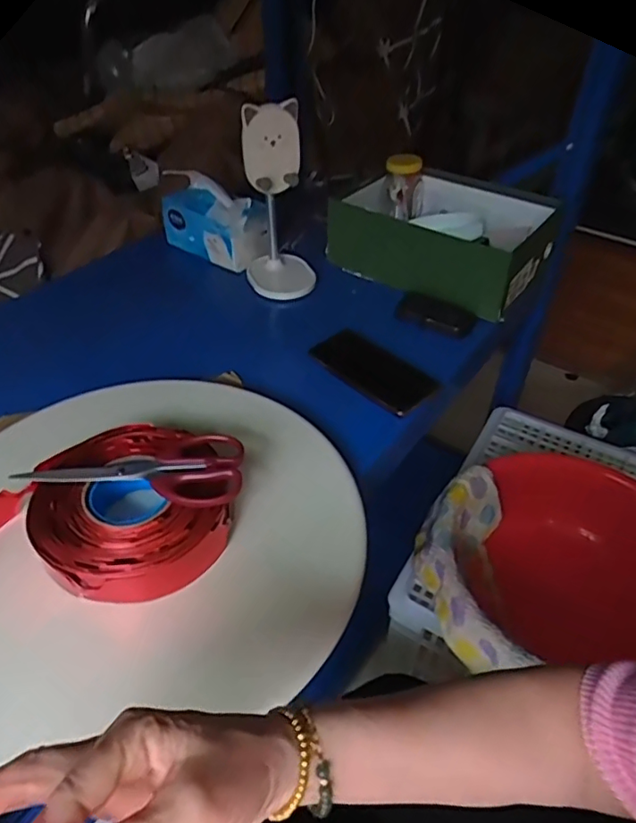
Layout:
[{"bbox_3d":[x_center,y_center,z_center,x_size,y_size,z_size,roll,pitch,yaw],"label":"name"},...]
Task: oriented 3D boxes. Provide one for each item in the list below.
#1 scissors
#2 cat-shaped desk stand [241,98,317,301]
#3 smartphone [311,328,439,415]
[{"bbox_3d":[-0.163,0.045,0.531,0.192,0.016,0.076,7,43,6],"label":"scissors"},{"bbox_3d":[-0.060,-0.291,0.818,0.083,0.243,0.106,-3,43,-5],"label":"cat-shaped desk stand"},{"bbox_3d":[0.069,-0.054,0.726,0.075,0.013,0.154,-36,58,-24],"label":"smartphone"}]

